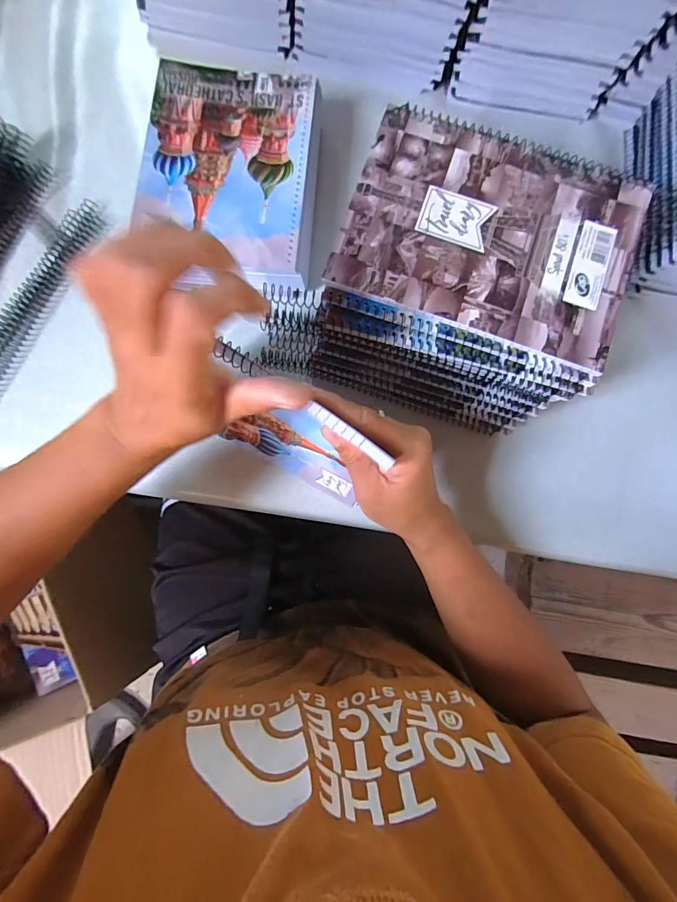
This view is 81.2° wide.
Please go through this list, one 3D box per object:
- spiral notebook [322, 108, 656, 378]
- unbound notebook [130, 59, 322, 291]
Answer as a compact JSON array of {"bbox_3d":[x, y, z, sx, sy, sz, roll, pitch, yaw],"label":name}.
[{"bbox_3d":[0.106,-0.151,0.273,0.193,0.005,0.143,19,82,0],"label":"spiral notebook"},{"bbox_3d":[-0.097,-0.254,0.376,0.153,0.047,0.214,5,82,-2],"label":"unbound notebook"}]

